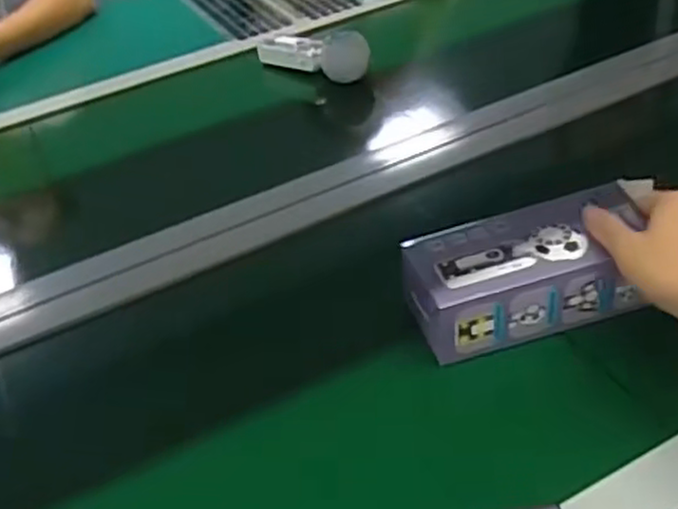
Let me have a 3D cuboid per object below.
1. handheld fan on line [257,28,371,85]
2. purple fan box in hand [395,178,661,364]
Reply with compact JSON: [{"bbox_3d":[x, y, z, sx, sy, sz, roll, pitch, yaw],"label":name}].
[{"bbox_3d":[-0.035,-0.266,0.956,0.169,0.059,0.044,24,47,32],"label":"handheld fan on line"},{"bbox_3d":[0.148,0.012,0.567,0.186,0.066,0.088,-15,39,-12],"label":"purple fan box in hand"}]

